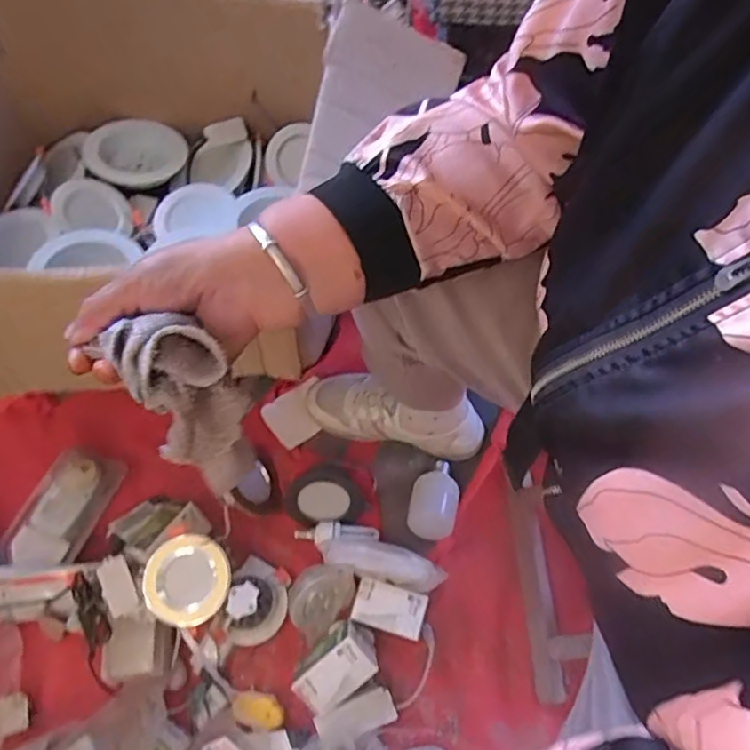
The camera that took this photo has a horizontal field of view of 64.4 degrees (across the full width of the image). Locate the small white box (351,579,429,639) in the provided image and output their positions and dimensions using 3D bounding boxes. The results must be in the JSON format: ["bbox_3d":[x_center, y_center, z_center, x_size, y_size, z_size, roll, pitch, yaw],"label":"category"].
[{"bbox_3d":[0.017,0.272,0.693,0.079,0.037,0.049,13,63,9],"label":"small white box"}]

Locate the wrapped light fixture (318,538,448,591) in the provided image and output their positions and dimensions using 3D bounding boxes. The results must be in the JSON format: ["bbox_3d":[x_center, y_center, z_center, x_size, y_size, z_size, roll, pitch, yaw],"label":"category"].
[{"bbox_3d":[0.009,0.223,0.697,0.138,0.078,0.041,16,64,10],"label":"wrapped light fixture"}]

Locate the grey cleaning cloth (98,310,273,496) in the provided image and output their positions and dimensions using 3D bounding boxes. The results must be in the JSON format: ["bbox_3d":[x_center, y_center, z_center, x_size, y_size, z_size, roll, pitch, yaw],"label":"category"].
[{"bbox_3d":[-0.098,0.016,0.346,0.065,0.109,0.043,-32,34,-14],"label":"grey cleaning cloth"}]

